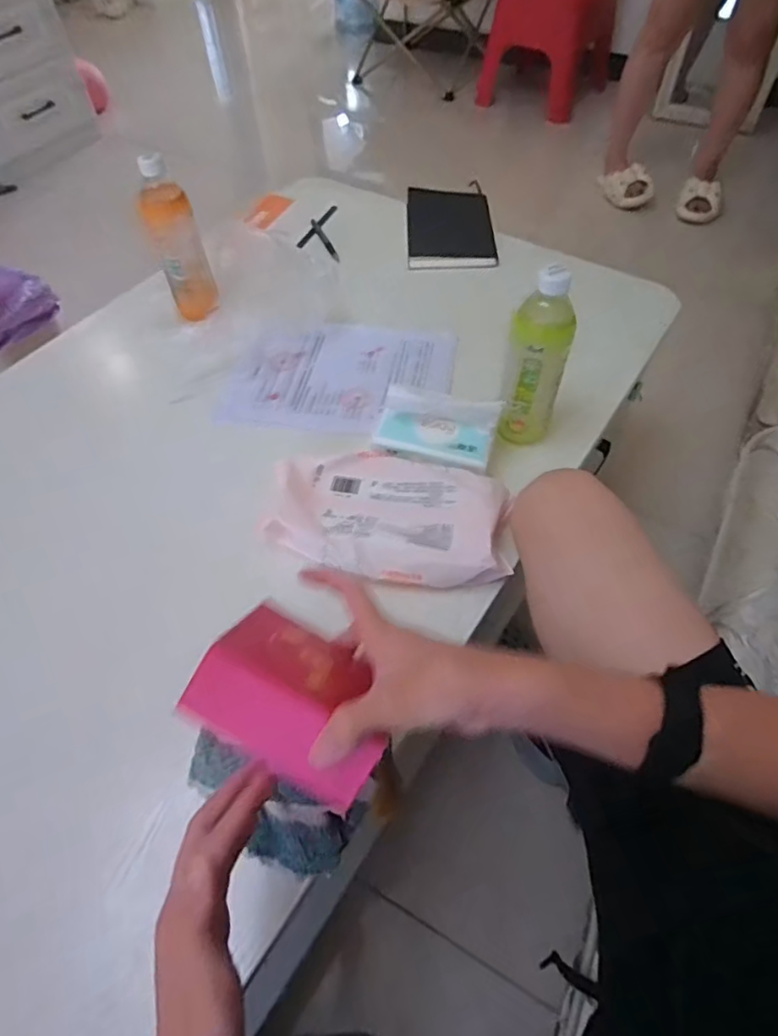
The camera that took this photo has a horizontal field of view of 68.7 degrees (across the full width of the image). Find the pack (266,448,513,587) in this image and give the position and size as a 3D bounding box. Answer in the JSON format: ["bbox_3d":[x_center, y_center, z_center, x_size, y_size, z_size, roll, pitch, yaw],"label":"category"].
[{"bbox_3d":[-0.001,-0.009,0.605,0.248,0.040,0.145,10,57,8],"label":"pack"}]

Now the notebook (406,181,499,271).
[{"bbox_3d":[0.104,-0.503,0.973,0.143,0.016,0.238,-1,56,1],"label":"notebook"}]

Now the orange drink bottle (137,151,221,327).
[{"bbox_3d":[-0.279,-0.366,0.753,0.061,0.185,0.069,-20,57,-12],"label":"orange drink bottle"}]

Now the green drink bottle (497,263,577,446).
[{"bbox_3d":[0.161,-0.168,0.618,0.062,0.211,0.059,14,57,11],"label":"green drink bottle"}]

